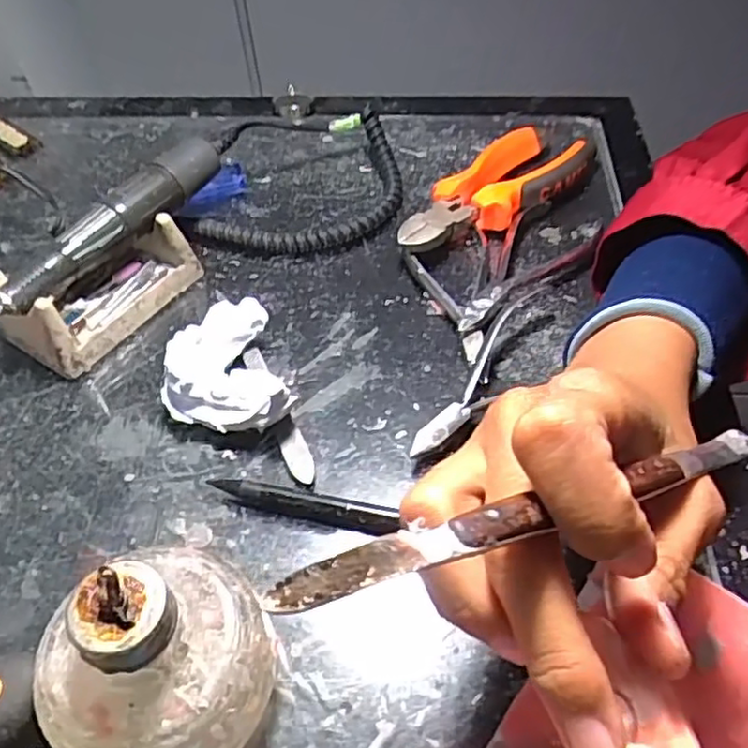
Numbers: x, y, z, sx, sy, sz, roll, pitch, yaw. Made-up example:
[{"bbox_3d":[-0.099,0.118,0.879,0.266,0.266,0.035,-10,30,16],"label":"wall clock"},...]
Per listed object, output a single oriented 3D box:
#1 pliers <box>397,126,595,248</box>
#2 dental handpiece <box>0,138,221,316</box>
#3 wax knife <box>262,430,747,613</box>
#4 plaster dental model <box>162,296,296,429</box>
[{"bbox_3d":[0.078,-0.111,0.429,0.058,0.027,0.147,32,58,26],"label":"pliers"},{"bbox_3d":[-0.144,-0.079,0.368,0.023,0.022,0.165,30,57,25],"label":"dental handpiece"},{"bbox_3d":[0.051,0.028,0.162,0.172,0.005,0.009,-6,44,-38],"label":"wax knife"},{"bbox_3d":[-0.075,-0.001,0.338,0.056,0.032,0.079,-16,51,-11],"label":"plaster dental model"}]

